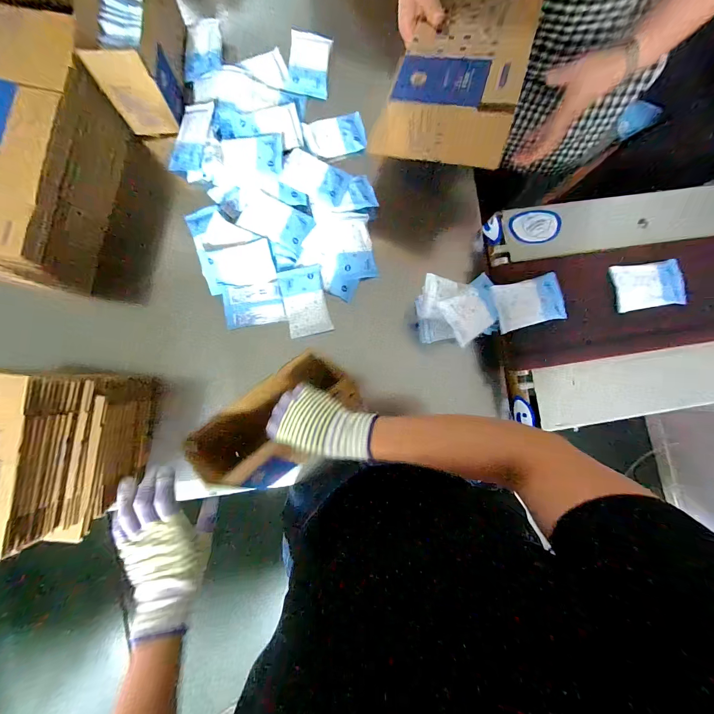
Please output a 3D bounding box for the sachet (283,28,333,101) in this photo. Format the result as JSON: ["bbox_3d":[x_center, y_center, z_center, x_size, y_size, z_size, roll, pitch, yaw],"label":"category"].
[{"bbox_3d":[-0.102,-0.627,0.674,0.087,0.031,0.133,7,87,-4],"label":"sachet"}]

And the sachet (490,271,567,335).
[{"bbox_3d":[0.307,-0.098,0.559,0.131,0.013,0.083,-13,88,-5],"label":"sachet"}]

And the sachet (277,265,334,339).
[{"bbox_3d":[-0.102,-0.110,0.621,0.083,0.024,0.131,-12,88,-5],"label":"sachet"}]

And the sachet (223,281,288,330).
[{"bbox_3d":[-0.204,-0.104,0.625,0.115,0.013,0.082,-9,88,-5],"label":"sachet"}]

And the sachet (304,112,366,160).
[{"bbox_3d":[-0.044,-0.470,0.670,0.129,0.016,0.085,-20,89,-5],"label":"sachet"}]

